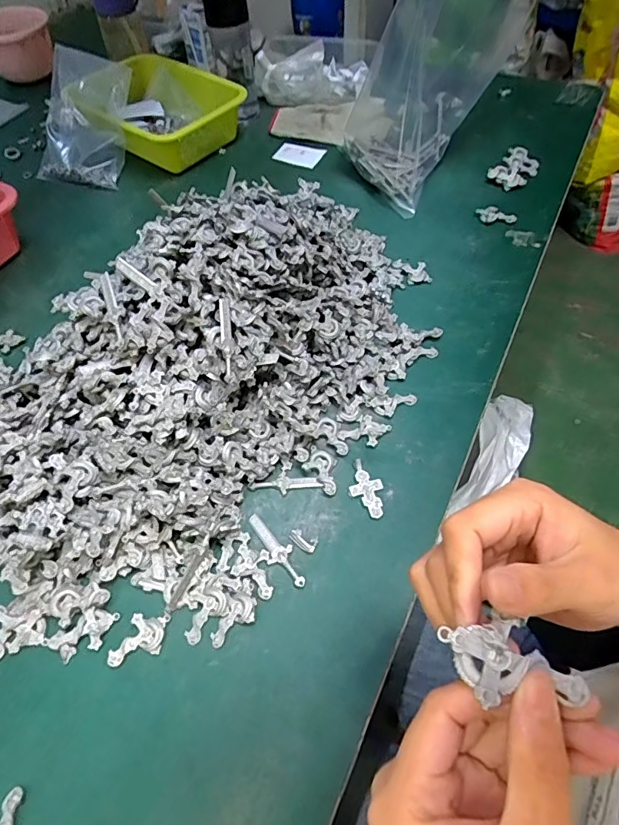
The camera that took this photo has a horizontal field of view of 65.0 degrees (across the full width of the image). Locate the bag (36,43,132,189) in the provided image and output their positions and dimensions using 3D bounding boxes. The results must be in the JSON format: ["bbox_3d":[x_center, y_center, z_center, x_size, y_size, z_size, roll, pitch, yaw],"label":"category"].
[{"bbox_3d":[-0.351,-0.440,0.737,0.151,0.123,0.137,27,60,18],"label":"bag"}]

